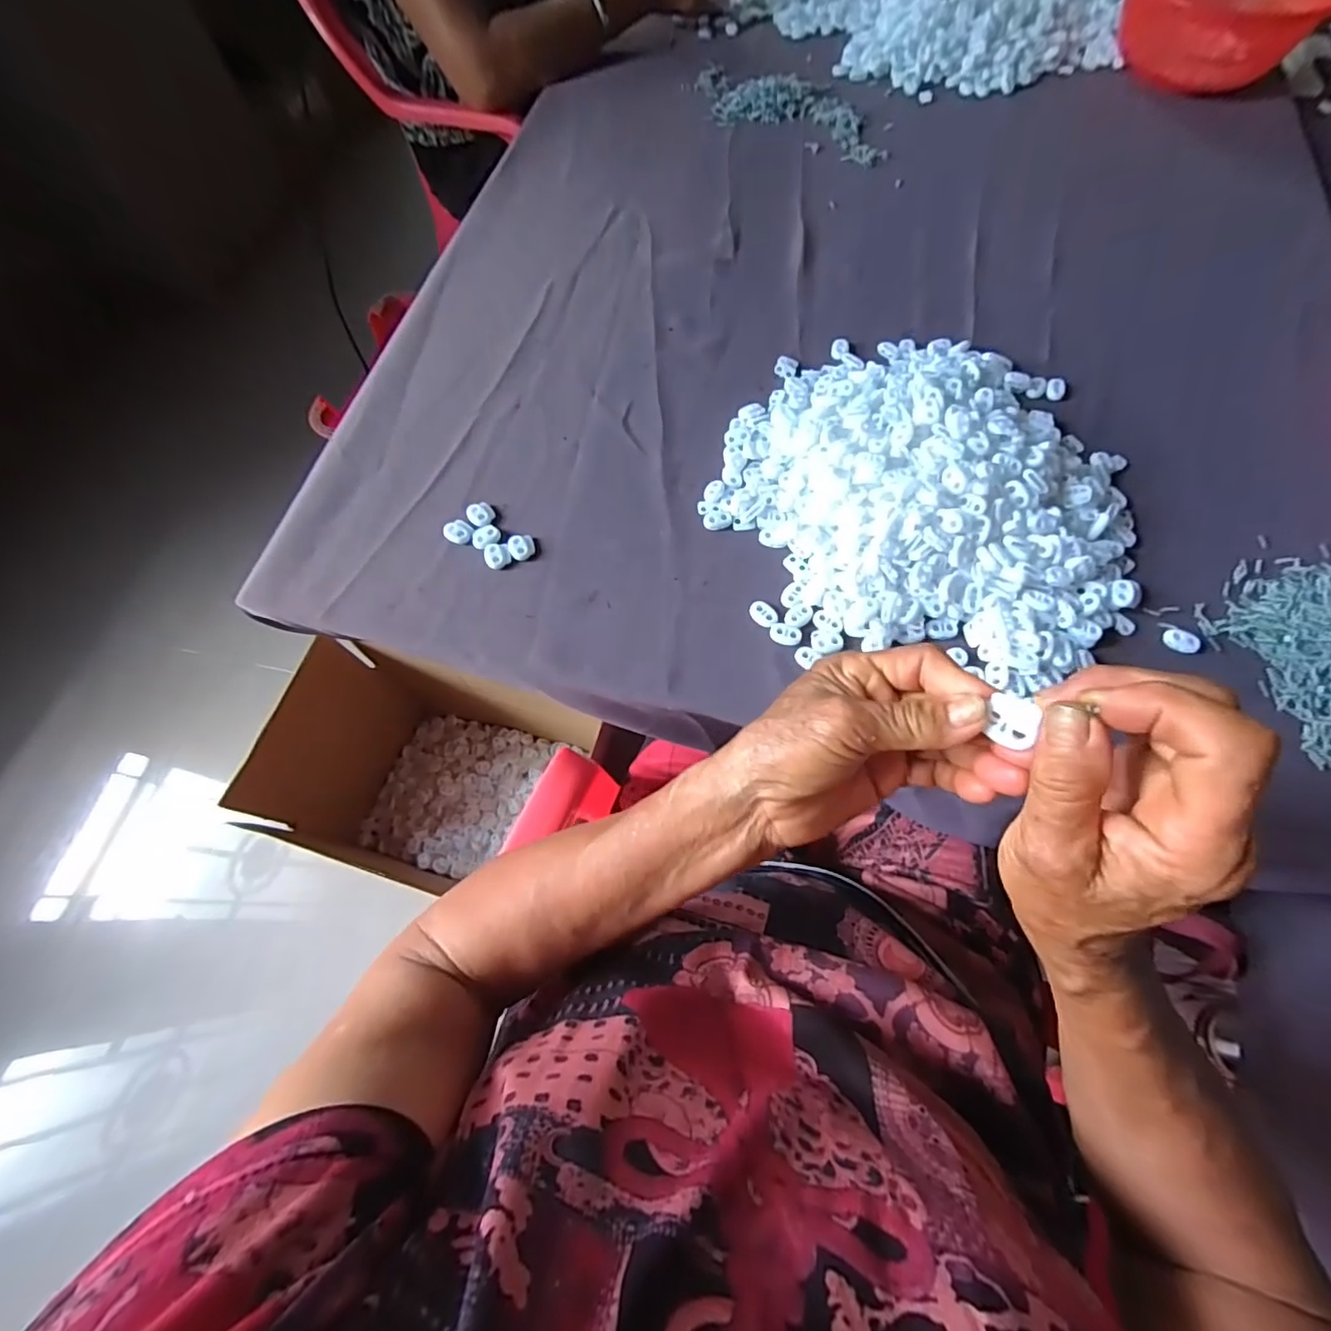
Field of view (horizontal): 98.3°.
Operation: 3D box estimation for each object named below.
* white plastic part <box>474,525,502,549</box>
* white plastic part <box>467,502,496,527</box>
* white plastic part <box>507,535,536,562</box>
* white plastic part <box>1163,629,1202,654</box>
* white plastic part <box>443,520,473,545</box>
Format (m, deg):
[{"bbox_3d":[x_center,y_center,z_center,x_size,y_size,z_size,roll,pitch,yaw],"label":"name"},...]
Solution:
[{"bbox_3d":[-0.143,-0.103,0.457,0.023,0.004,0.017,-35,73,-14],"label":"white plastic part"},{"bbox_3d":[-0.149,-0.122,0.466,0.021,0.006,0.023,-30,71,-12],"label":"white plastic part"},{"bbox_3d":[-0.113,-0.094,0.453,0.020,0.006,0.022,0,68,0],"label":"white plastic part"},{"bbox_3d":[0.377,-0.018,0.420,0.023,0.006,0.017,10,68,4],"label":"white plastic part"},{"bbox_3d":[-0.166,-0.107,0.460,0.023,0.004,0.020,31,71,11],"label":"white plastic part"}]

